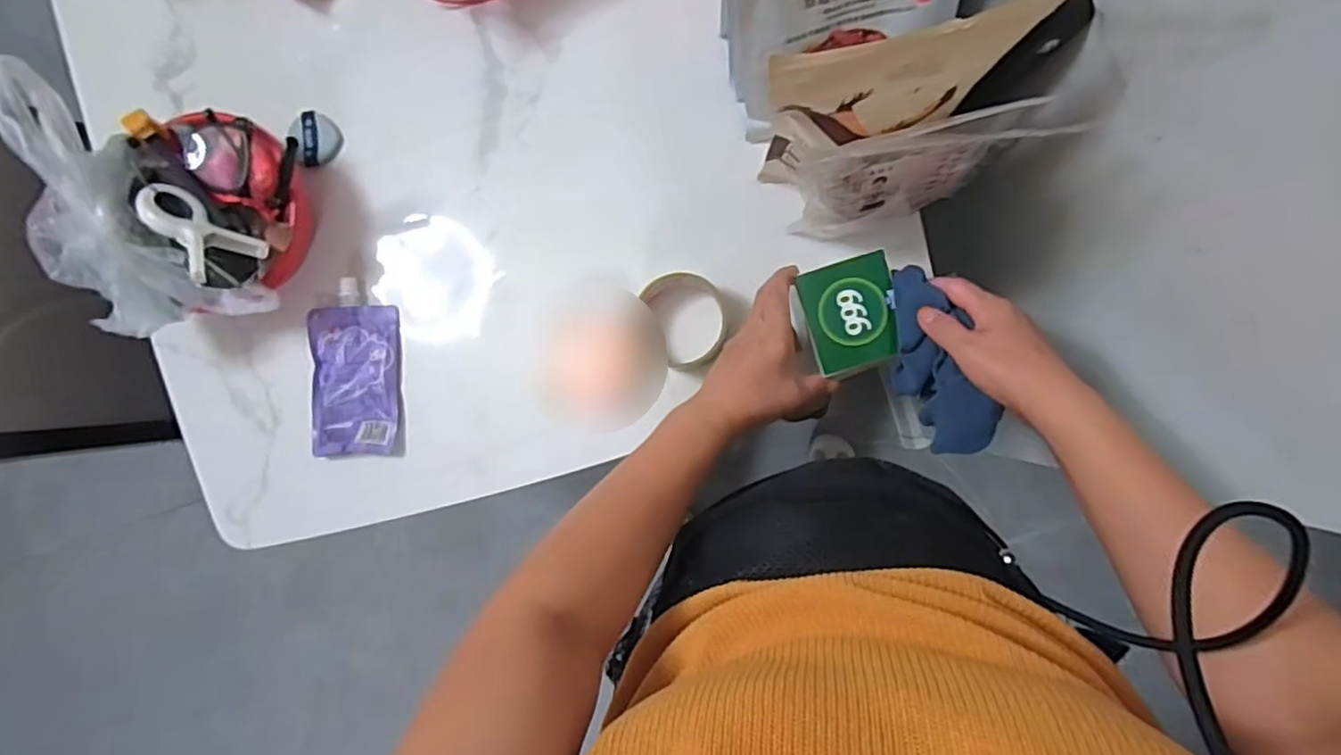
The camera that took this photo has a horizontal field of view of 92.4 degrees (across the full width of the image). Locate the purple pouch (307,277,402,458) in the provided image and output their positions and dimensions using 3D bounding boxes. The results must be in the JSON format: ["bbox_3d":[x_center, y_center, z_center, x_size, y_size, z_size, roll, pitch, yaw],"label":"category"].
[{"bbox_3d":[-0.311,-0.008,0.635,0.085,0.018,0.165,-4,88,5],"label":"purple pouch"}]

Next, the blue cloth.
[{"bbox_3d":[0.203,-0.012,0.500,0.054,0.060,0.150,-20,86,4],"label":"blue cloth"}]

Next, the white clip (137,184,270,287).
[{"bbox_3d":[-0.396,-0.128,0.539,0.090,0.065,0.023,48,135,-4],"label":"white clip"}]

